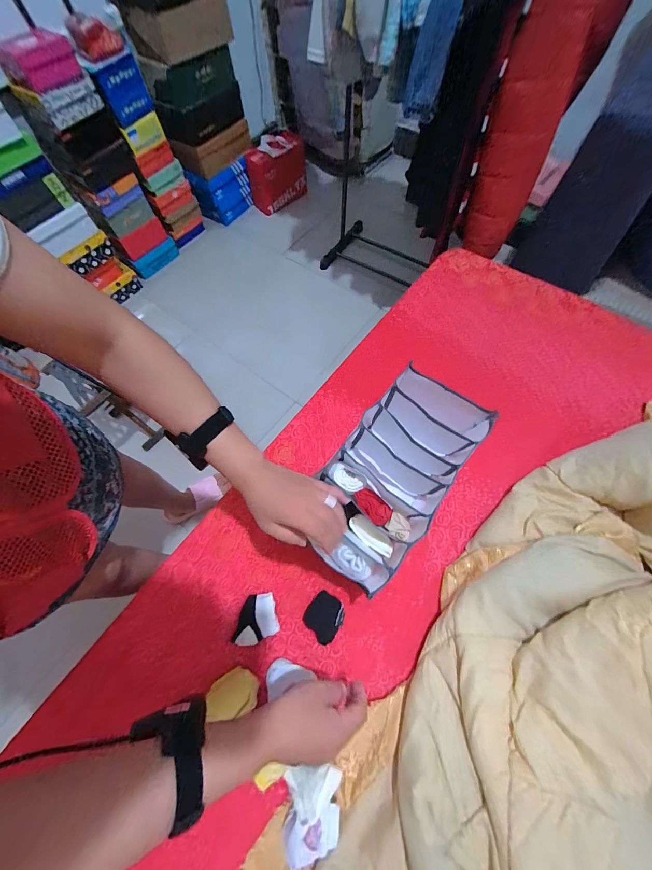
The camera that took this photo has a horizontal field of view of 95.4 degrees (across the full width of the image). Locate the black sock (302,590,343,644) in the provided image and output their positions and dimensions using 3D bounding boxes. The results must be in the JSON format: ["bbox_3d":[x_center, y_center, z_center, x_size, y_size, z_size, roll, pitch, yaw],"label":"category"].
[{"bbox_3d":[-0.004,0.299,0.487,0.058,0.033,0.068,28,72,12],"label":"black sock"}]

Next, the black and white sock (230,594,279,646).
[{"bbox_3d":[-0.118,0.299,0.481,0.071,0.028,0.065,-16,69,-4],"label":"black and white sock"}]

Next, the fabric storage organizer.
[{"bbox_3d":[0.115,0.064,0.517,0.181,0.101,0.345,35,73,16],"label":"fabric storage organizer"}]

